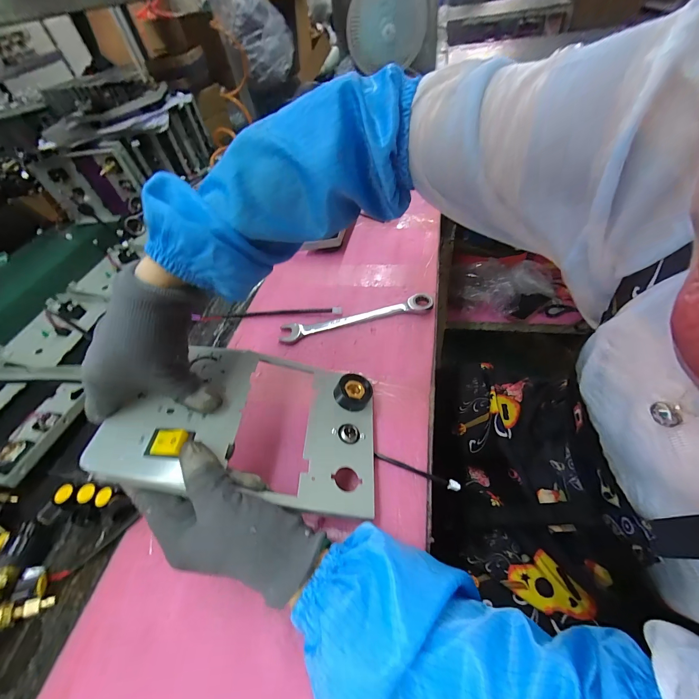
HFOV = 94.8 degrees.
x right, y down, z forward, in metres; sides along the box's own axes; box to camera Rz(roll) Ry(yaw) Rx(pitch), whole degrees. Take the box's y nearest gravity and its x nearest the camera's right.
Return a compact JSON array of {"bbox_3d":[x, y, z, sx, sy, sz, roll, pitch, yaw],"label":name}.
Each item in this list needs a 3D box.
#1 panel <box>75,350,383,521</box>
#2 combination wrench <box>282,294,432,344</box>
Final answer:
[{"bbox_3d":[-0.084,0.061,0.300,0.227,0.017,0.145,13,48,-10],"label":"panel"},{"bbox_3d":[0.009,-0.048,0.455,0.216,0.017,0.033,-12,49,-2],"label":"combination wrench"}]

